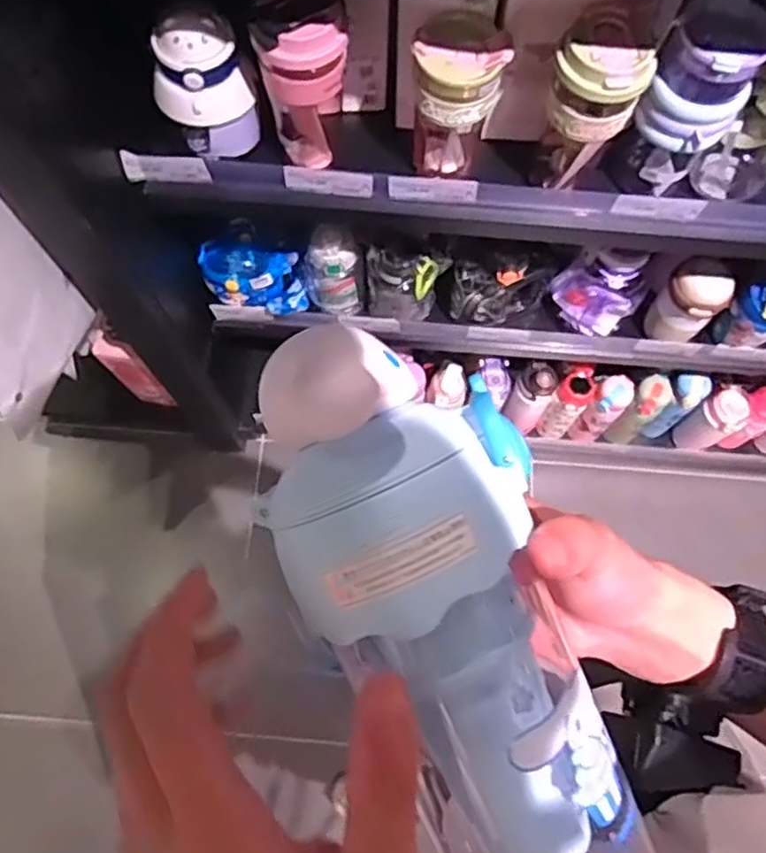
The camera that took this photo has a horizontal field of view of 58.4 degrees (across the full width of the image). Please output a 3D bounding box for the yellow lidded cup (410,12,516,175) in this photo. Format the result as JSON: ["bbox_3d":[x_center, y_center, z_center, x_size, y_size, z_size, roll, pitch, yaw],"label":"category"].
[{"bbox_3d":[0.075,-0.332,0.703,0.081,0.152,0.095,21,73,5],"label":"yellow lidded cup"}]

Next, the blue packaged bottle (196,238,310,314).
[{"bbox_3d":[-0.195,-0.231,1.044,0.157,0.095,0.084,16,72,4],"label":"blue packaged bottle"}]

